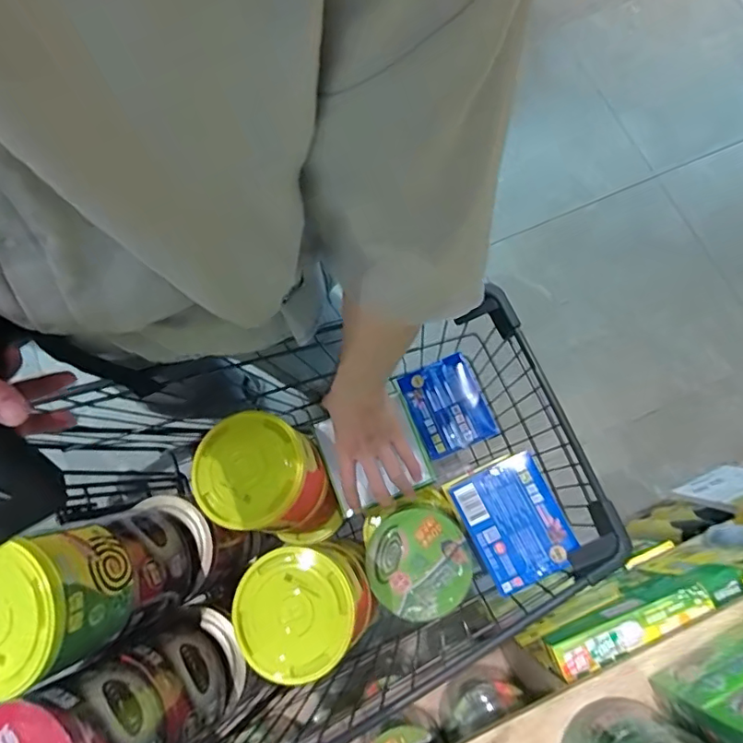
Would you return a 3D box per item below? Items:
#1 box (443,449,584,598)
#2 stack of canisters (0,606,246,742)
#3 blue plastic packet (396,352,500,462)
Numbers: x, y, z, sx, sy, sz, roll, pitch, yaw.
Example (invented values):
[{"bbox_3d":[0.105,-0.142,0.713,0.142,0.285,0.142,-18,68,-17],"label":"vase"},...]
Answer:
[{"bbox_3d":[0.161,0.172,0.616,0.106,0.024,0.136,-24,77,-7],"label":"box"},{"bbox_3d":[-0.246,0.347,0.550,0.131,0.252,0.123,-39,77,21],"label":"stack of canisters"},{"bbox_3d":[0.117,0.051,0.813,0.118,0.030,0.135,-21,76,-6],"label":"blue plastic packet"}]

